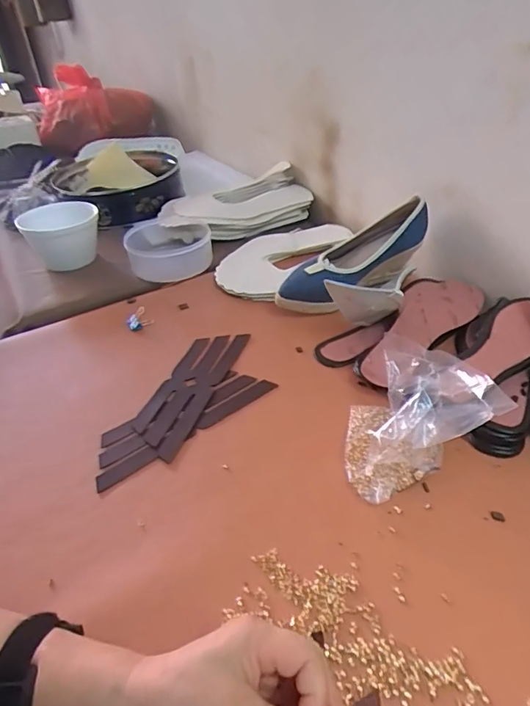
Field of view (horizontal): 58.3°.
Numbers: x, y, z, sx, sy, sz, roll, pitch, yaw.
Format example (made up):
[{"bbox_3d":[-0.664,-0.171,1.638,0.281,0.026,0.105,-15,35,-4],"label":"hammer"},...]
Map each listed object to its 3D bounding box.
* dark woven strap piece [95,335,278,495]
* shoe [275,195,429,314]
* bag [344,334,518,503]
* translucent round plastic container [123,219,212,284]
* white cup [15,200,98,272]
[{"bbox_3d":[-0.102,0.054,0.564,0.246,0.007,0.130,-34,46,-30],"label":"dark woven strap piece"},{"bbox_3d":[0.127,-0.141,0.682,0.241,0.126,0.068,-18,40,-14],"label":"shoe"},{"bbox_3d":[0.134,0.056,0.462,0.125,0.094,0.131,-11,39,-5],"label":"bag"},{"bbox_3d":[-0.161,-0.177,0.803,0.137,0.055,0.141,-14,40,-10],"label":"translucent round plastic container"},{"bbox_3d":[-0.348,-0.201,0.821,0.118,0.087,0.128,-4,39,3],"label":"white cup"}]

